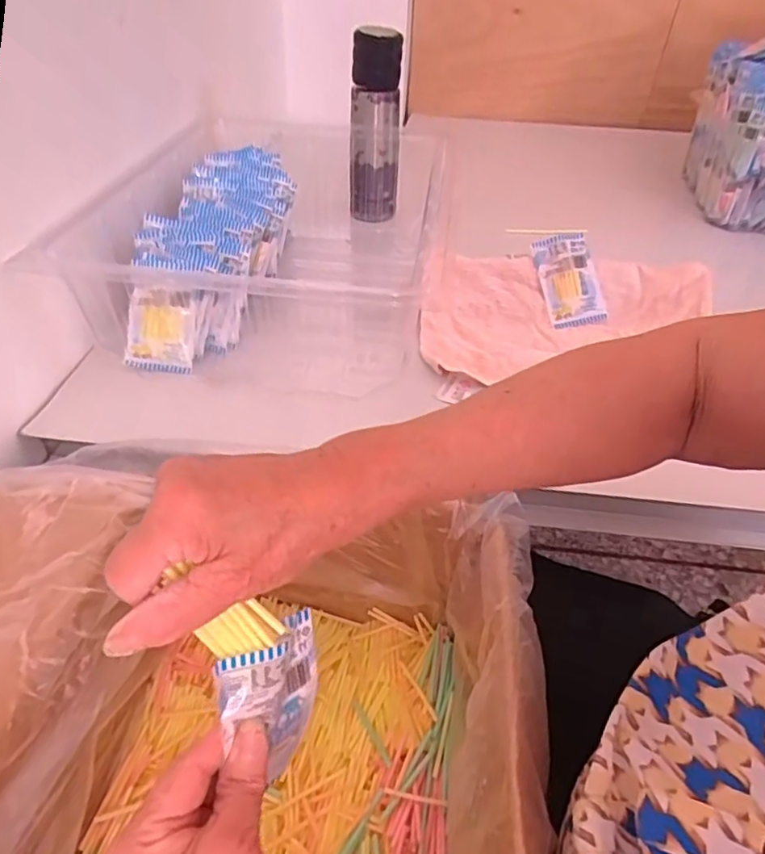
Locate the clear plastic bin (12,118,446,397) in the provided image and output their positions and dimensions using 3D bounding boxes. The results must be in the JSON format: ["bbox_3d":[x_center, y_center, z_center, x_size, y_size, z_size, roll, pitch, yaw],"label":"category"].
[{"bbox_3d":[-0.108,-0.217,0.659,0.328,0.134,0.442,3,40,5],"label":"clear plastic bin"}]

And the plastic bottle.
[{"bbox_3d":[-0.010,-0.410,0.798,0.073,0.234,0.074,-1,40,1],"label":"plastic bottle"}]

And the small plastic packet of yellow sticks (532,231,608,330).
[{"bbox_3d":[0.210,-0.164,0.641,0.062,0.103,0.010,-13,-3,-1],"label":"small plastic packet of yellow sticks"}]

